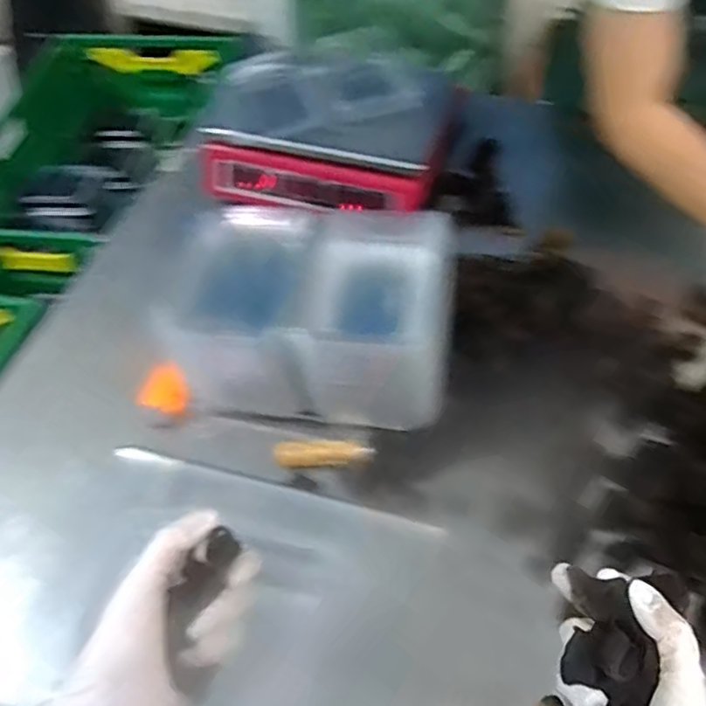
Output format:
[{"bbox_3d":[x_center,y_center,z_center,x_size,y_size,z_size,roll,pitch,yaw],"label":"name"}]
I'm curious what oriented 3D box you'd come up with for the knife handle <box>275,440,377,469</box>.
[{"bbox_3d":[-0.031,0.106,0.671,0.103,0.016,0.022,0,53,-13],"label":"knife handle"}]

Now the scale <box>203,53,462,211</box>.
[{"bbox_3d":[-0.033,-0.313,0.882,0.326,0.104,0.227,11,55,11],"label":"scale"}]

